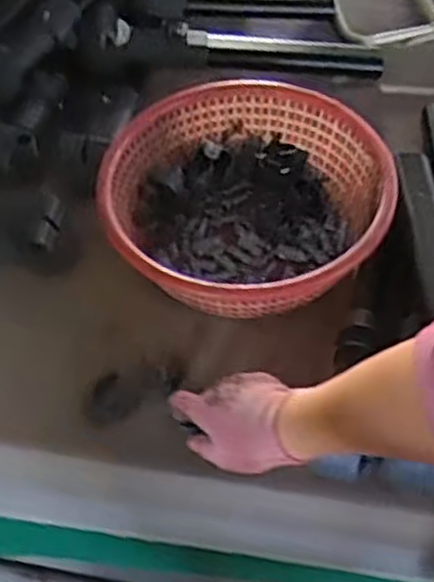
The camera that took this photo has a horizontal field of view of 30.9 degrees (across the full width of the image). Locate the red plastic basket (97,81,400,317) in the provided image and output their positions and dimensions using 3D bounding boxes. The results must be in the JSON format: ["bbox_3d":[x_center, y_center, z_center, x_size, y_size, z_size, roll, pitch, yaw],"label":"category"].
[{"bbox_3d":[0.030,-0.094,0.853,0.293,0.095,0.294,-1,54,2],"label":"red plastic basket"}]

